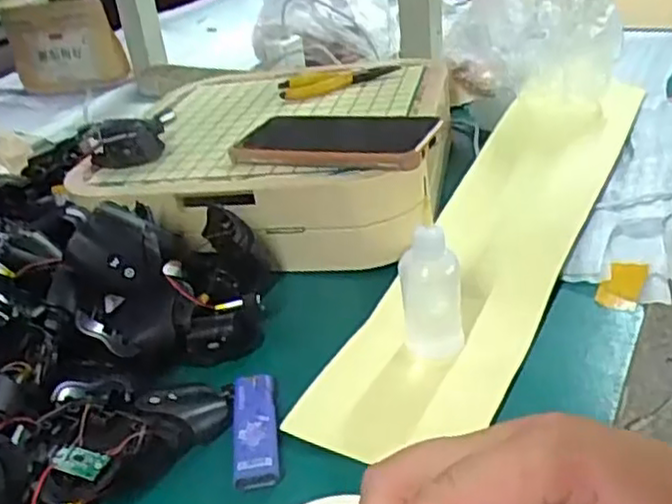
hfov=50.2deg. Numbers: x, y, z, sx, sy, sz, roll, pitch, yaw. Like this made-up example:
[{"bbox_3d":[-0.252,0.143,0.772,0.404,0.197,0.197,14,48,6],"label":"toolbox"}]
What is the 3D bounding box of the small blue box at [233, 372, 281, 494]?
[{"bbox_3d":[-0.046,0.100,0.410,0.025,0.008,0.082,-10,30,-2],"label":"small blue box"}]

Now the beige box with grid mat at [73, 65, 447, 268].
[{"bbox_3d":[-0.048,-0.091,0.660,0.314,0.076,0.307,3,32,19],"label":"beige box with grid mat"}]

